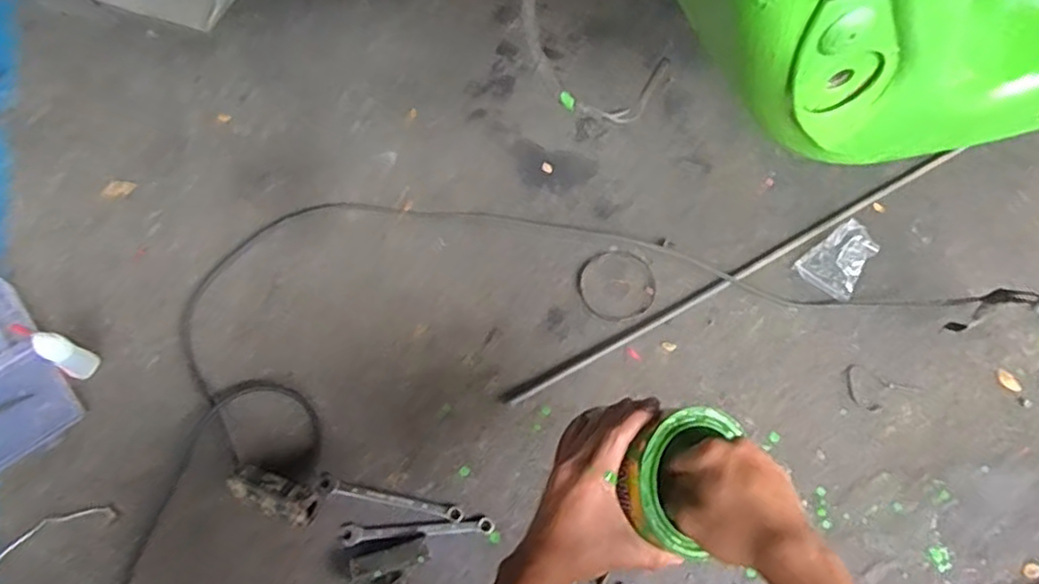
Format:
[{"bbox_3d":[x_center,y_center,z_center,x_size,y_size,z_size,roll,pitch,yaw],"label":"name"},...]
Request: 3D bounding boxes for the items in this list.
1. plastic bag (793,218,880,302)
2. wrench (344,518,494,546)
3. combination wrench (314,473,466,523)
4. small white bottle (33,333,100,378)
[{"bbox_3d":[0.417,-0.042,0.836,0.099,0.026,0.070,-39,70,-19],"label":"plastic bag"},{"bbox_3d":[-0.108,0.253,0.689,0.159,0.010,0.020,-2,63,-3],"label":"wrench"},{"bbox_3d":[-0.140,0.225,0.702,0.159,0.005,0.018,13,63,4],"label":"combination wrench"},{"bbox_3d":[-0.501,0.069,0.720,0.029,0.075,0.030,1,63,-2],"label":"small white bottle"}]

